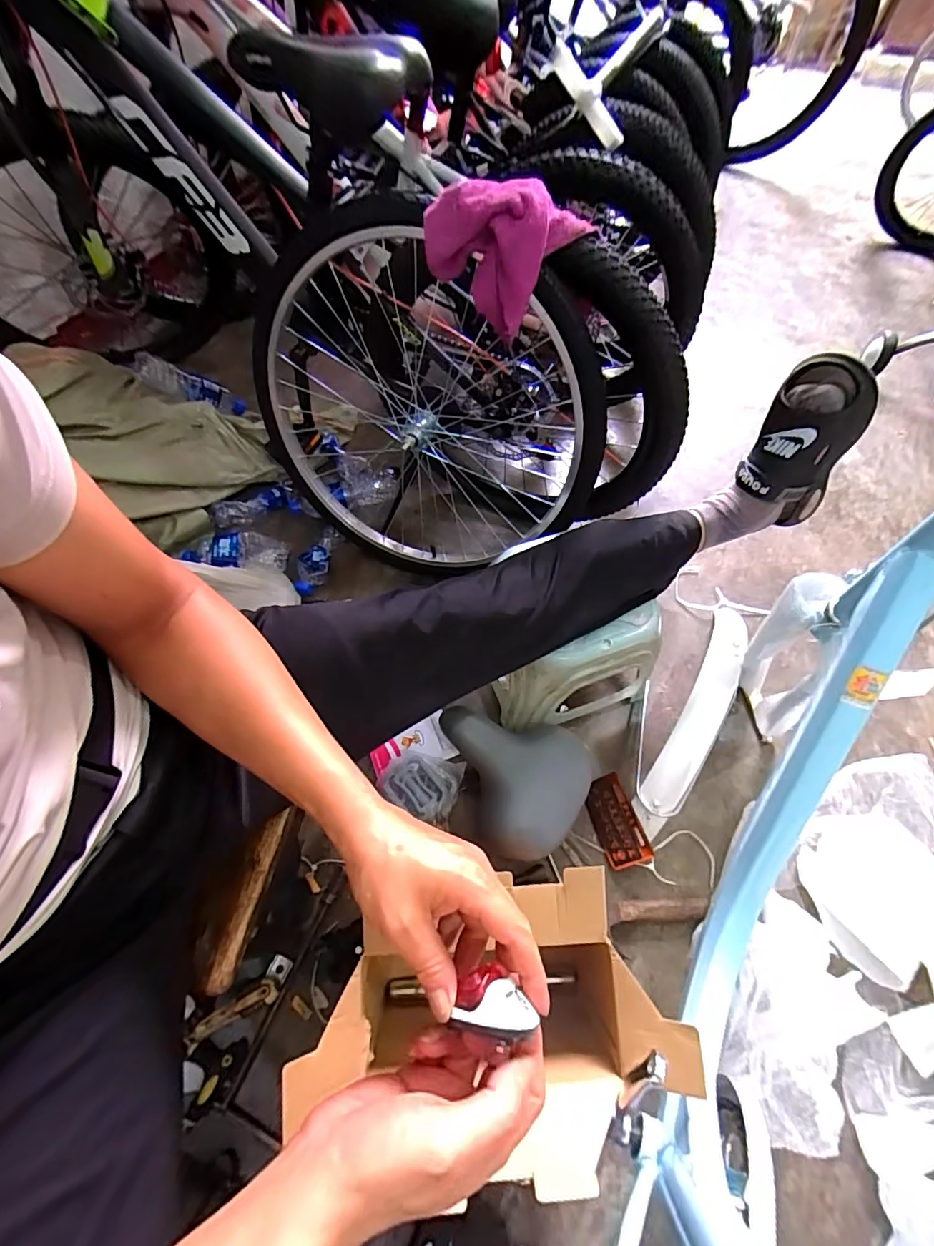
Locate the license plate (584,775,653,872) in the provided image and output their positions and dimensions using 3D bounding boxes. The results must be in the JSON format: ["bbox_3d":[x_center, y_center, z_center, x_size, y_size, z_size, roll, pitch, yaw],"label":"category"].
[{"bbox_3d":[0.228,0.306,0.756,0.064,0.013,0.128,-27,60,12],"label":"license plate"}]

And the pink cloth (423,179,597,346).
[{"bbox_3d":[0.047,-0.435,0.589,0.190,0.127,0.079,-2,62,-2],"label":"pink cloth"}]

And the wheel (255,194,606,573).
[{"bbox_3d":[-0.099,-0.340,0.814,0.617,0.526,0.129,-7,46,20],"label":"wheel"}]

